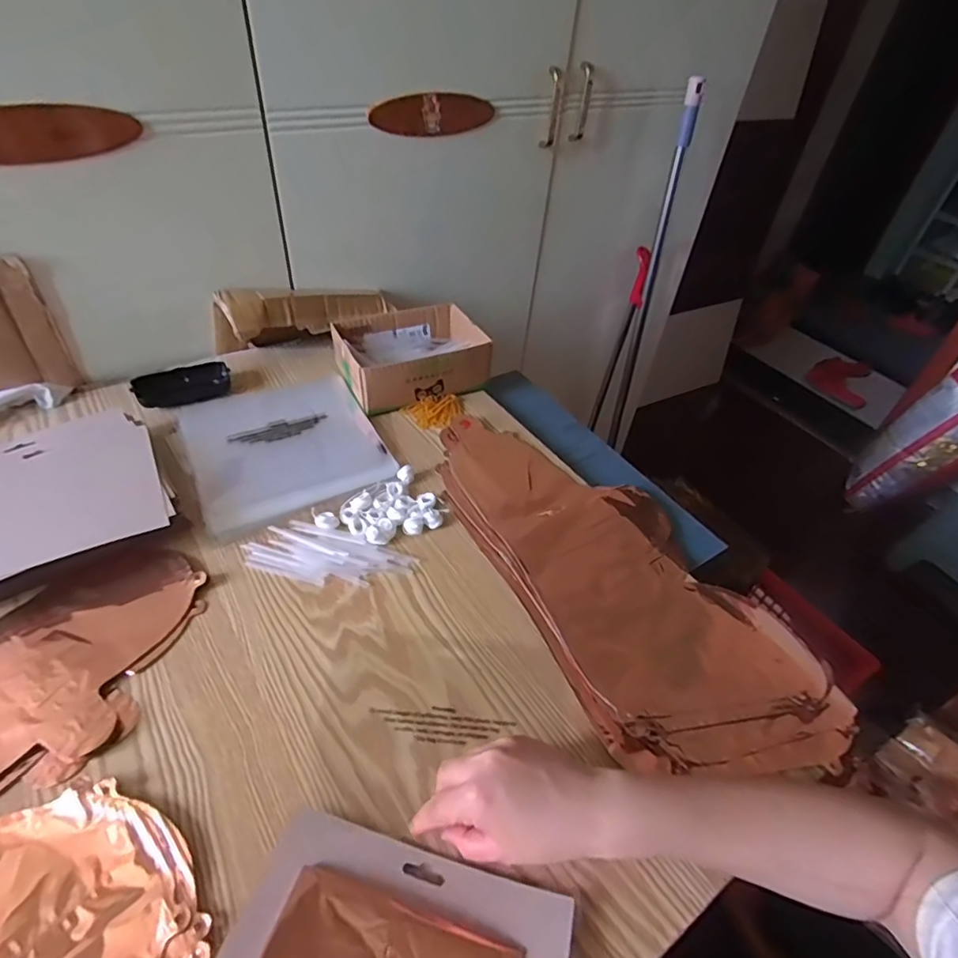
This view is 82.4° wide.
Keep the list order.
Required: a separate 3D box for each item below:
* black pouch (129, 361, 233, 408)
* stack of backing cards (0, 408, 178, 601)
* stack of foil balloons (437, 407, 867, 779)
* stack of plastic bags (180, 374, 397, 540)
[{"bbox_3d":[-0.371,-0.120,0.686,0.108,0.021,0.050,-20,48,-26],"label":"black pouch"},{"bbox_3d":[-0.409,0.025,0.522,0.194,0.041,0.195,-23,49,-28],"label":"stack of backing cards"},{"bbox_3d":[0.135,0.081,0.559,0.222,0.033,0.452,-17,49,-22],"label":"stack of foil balloons"},{"bbox_3d":[-0.227,-0.044,0.643,0.203,0.024,0.218,-18,47,-24],"label":"stack of plastic bags"}]

